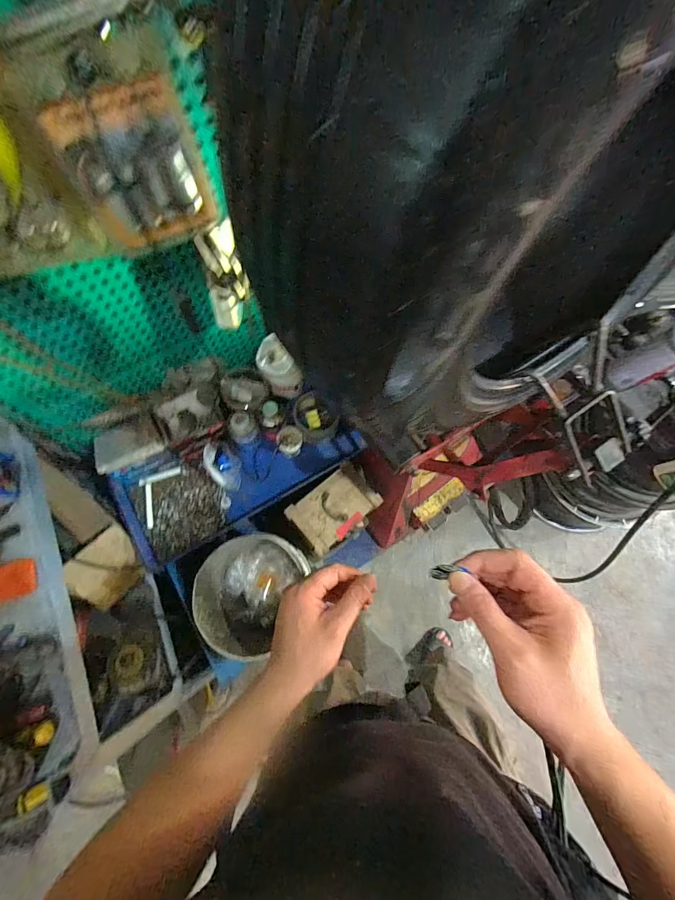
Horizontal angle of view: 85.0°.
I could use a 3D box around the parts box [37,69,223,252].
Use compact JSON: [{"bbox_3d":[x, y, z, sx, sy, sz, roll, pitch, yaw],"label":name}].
[{"bbox_3d":[-0.168,-0.237,0.317,0.102,0.110,0.024,-24,74,-8],"label":"parts box"}]

